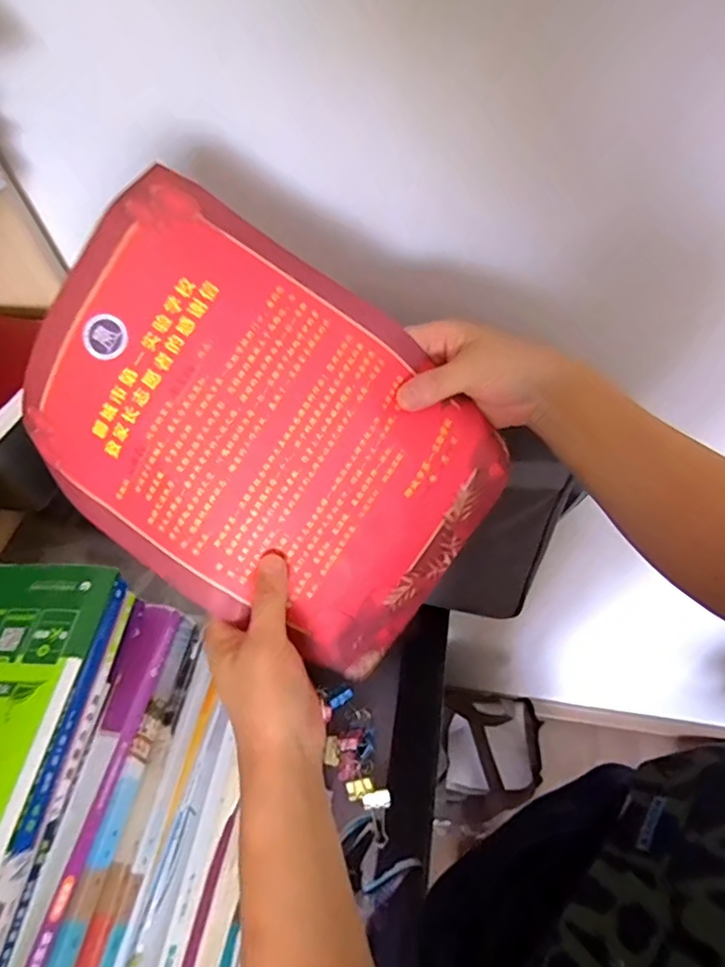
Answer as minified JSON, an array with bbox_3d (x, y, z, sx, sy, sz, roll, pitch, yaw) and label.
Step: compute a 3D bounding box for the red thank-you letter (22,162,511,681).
[{"bbox_3d":[-0.054,-0.023,0.340,0.275,0.028,0.201,33,90,-13],"label":"red thank-you letter"}]

